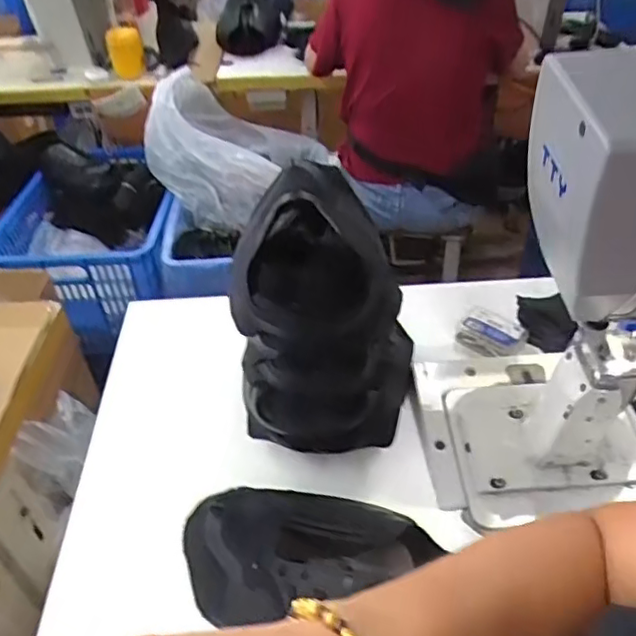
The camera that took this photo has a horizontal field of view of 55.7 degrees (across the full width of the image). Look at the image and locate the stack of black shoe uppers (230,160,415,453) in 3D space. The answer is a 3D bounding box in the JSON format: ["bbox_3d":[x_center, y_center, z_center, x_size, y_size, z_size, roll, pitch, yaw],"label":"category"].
[{"bbox_3d":[0.010,-0.001,0.695,0.181,0.265,0.218,8,42,13],"label":"stack of black shoe uppers"}]

